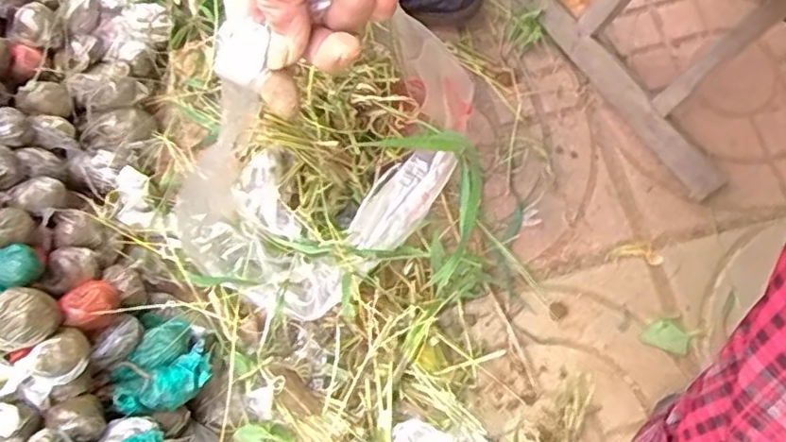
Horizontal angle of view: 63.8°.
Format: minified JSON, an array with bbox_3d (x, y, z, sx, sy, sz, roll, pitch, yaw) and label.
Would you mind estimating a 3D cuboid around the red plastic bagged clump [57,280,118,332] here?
[{"bbox_3d":[-0.244,0.066,0.505,0.037,0.024,0.039,0,71,1],"label":"red plastic bagged clump"}]

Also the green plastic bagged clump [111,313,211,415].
[{"bbox_3d":[-0.192,0.123,0.534,0.078,0.053,0.080,13,72,5],"label":"green plastic bagged clump"}]

